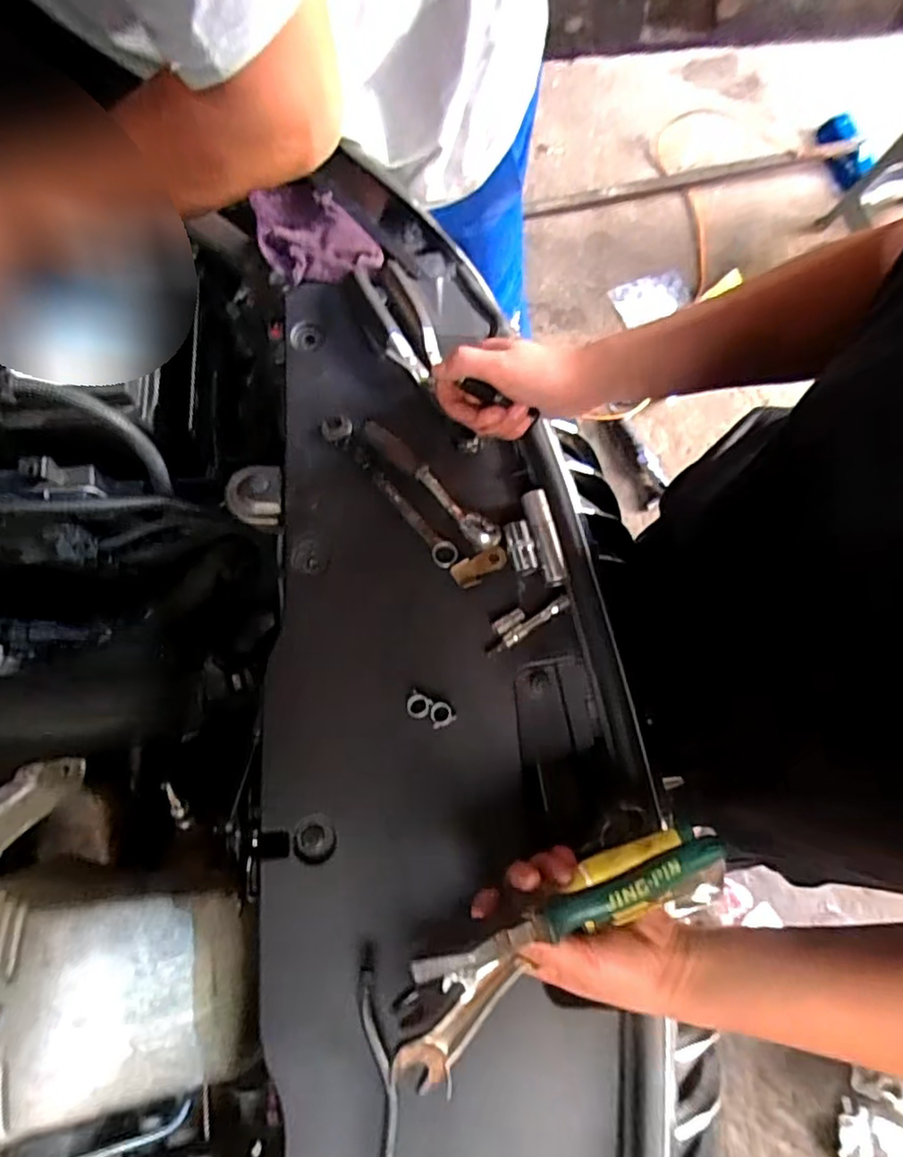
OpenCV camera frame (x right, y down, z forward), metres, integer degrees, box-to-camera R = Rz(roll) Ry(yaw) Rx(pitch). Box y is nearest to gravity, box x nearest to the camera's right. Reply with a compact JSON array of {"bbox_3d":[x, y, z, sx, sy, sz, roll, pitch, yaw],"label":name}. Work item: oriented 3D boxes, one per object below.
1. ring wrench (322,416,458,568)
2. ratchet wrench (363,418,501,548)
[{"bbox_3d":[-0.051,-0.074,0.524,0.022,0.007,0.168,-39,77,-9],"label":"ring wrench"},{"bbox_3d":[-0.019,-0.078,0.518,0.022,0.017,0.150,-44,77,-10],"label":"ratchet wrench"}]

